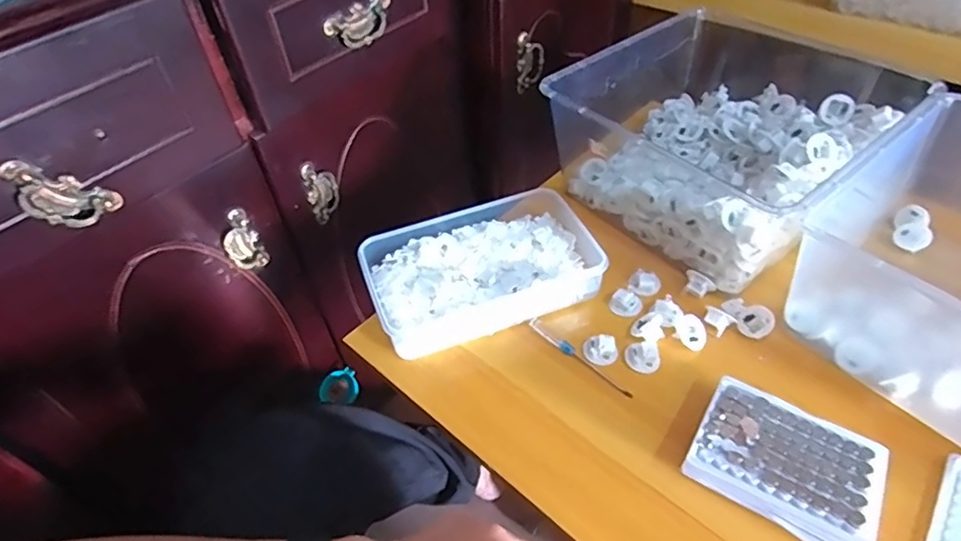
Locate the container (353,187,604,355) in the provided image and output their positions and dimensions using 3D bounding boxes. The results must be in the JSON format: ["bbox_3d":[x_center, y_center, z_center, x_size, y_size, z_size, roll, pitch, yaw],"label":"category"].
[{"bbox_3d":[0.003,-0.005,0.626,0.248,0.043,0.152,-18,49,-13],"label":"container"}]

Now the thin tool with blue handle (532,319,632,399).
[{"bbox_3d":[0.098,0.085,0.562,0.123,0.009,0.012,34,58,29],"label":"thin tool with blue handle"}]

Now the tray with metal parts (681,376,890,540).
[{"bbox_3d":[0.246,0.157,0.463,0.132,0.039,0.102,26,54,25],"label":"tray with metal parts"}]

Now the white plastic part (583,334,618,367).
[{"bbox_3d":[0.119,0.077,0.561,0.032,0.017,0.026,9,49,11],"label":"white plastic part"}]

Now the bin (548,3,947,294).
[{"bbox_3d":[0.260,-0.150,0.635,0.260,0.118,0.293,-34,54,-25],"label":"bin"}]

